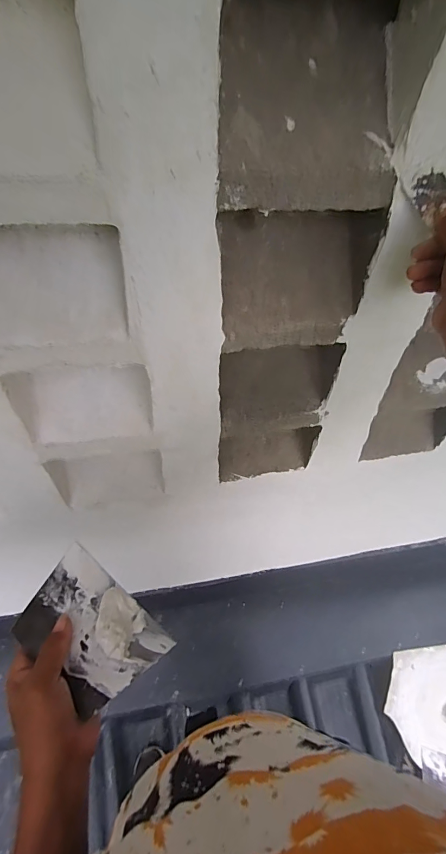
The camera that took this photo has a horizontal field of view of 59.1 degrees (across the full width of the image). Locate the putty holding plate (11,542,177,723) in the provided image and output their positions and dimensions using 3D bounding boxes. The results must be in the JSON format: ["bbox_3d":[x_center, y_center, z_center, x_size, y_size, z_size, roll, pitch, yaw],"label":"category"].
[{"bbox_3d":[-0.132,0.195,0.381,0.140,0.019,0.093,36,64,18],"label":"putty holding plate"}]

